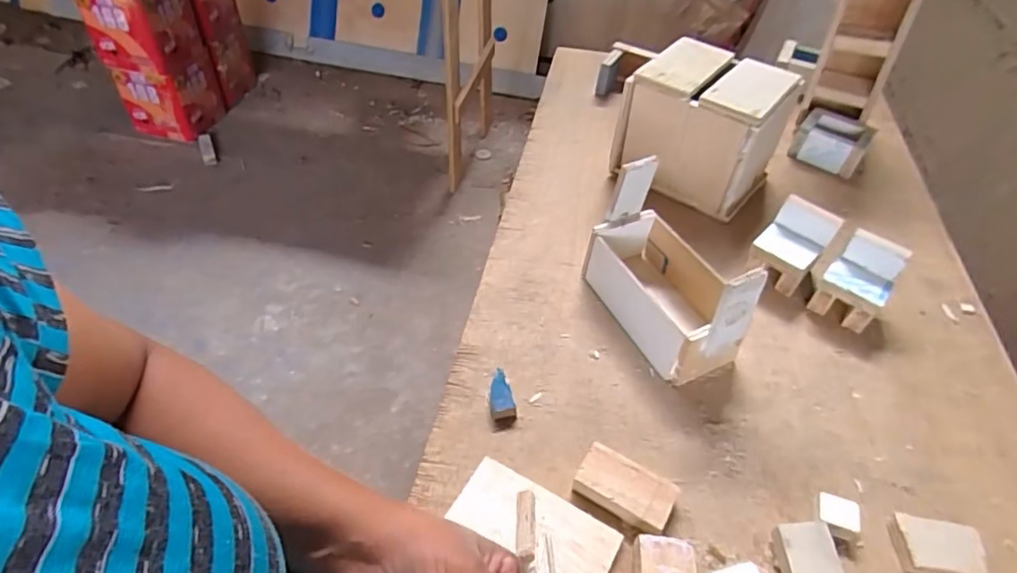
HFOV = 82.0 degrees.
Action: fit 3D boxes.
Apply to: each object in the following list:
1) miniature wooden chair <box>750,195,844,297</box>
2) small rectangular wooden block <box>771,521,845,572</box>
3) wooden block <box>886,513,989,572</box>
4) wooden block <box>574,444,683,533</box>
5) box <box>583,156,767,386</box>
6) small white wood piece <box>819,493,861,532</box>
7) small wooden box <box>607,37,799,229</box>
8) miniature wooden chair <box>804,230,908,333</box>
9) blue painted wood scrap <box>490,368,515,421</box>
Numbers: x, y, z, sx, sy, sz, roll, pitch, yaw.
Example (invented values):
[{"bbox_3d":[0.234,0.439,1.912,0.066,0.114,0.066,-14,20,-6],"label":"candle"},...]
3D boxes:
[{"bbox_3d":[0.296,-0.040,0.617,0.057,0.075,0.067,36,55,28],"label":"miniature wooden chair"},{"bbox_3d":[0.216,0.205,0.418,0.038,0.022,0.063,1,46,-1],"label":"small rectangular wooden block"},{"bbox_3d":[0.321,0.195,0.436,0.058,0.018,0.039,11,47,8],"label":"wooden block"},{"bbox_3d":[0.091,0.158,0.458,0.073,0.021,0.042,26,51,21],"label":"wooden block"},{"bbox_3d":[0.151,-0.013,0.549,0.086,0.129,0.171,-18,49,-19],"label":"box"},{"bbox_3d":[0.252,0.176,0.450,0.029,0.019,0.024,13,47,10],"label":"small white wood piece"},{"bbox_3d":[0.234,-0.192,0.713,0.163,0.142,0.120,31,53,25],"label":"small wooden box"},{"bbox_3d":[0.346,-0.006,0.587,0.067,0.077,0.058,31,53,25],"label":"miniature wooden chair"},{"bbox_3d":[-0.006,0.095,0.515,0.022,0.020,0.041,0,46,-2],"label":"blue painted wood scrap"}]

